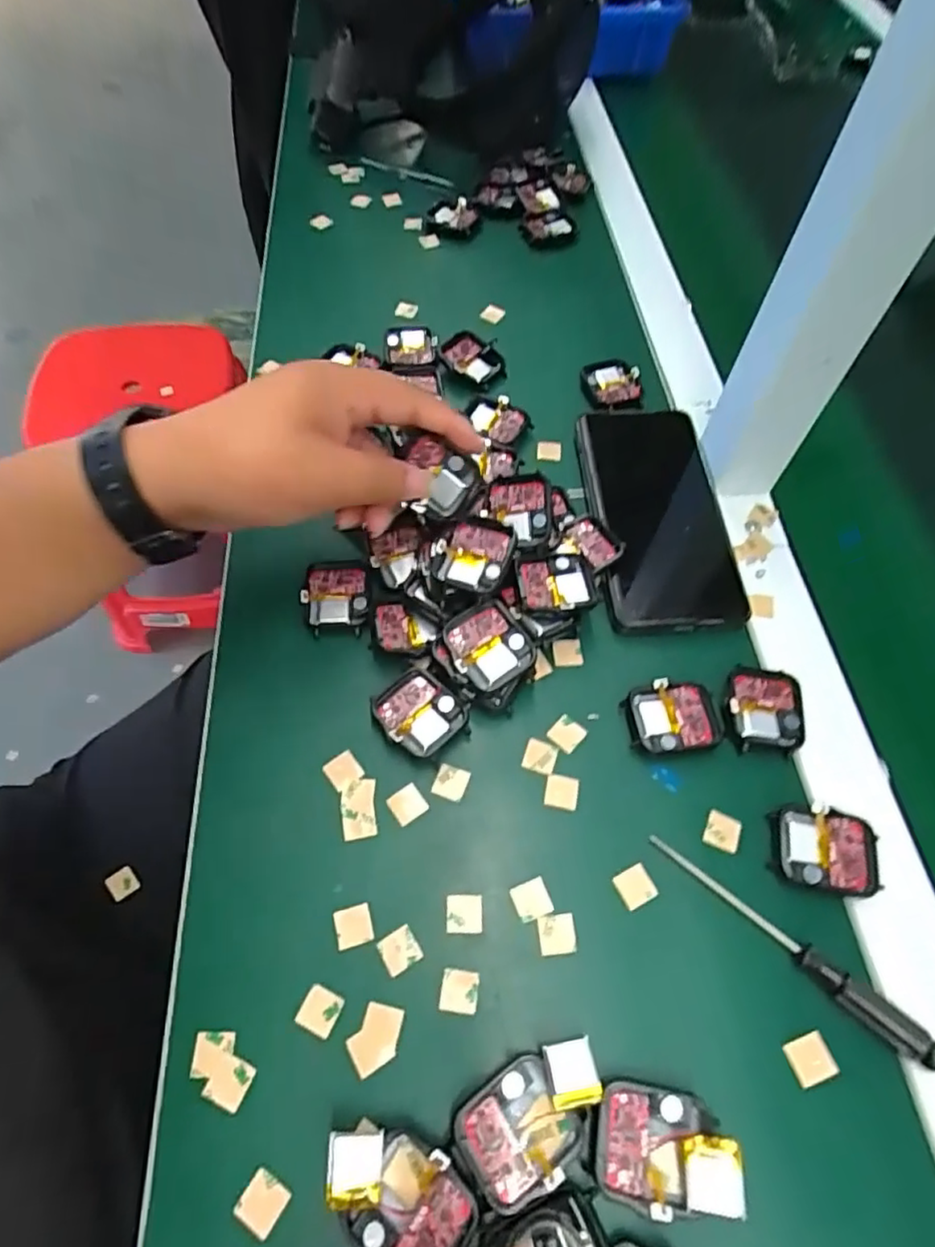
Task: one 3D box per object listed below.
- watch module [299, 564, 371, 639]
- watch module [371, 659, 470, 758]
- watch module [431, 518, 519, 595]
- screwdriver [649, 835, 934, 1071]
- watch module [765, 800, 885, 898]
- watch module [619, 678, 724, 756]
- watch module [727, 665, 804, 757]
[{"bbox_3d":[-0.073,-0.016,0.363,0.036,0.008,0.045,-5,59,-5],"label":"watch module"},{"bbox_3d":[-0.024,0.045,0.331,0.041,0.010,0.044,-38,67,-22],"label":"watch module"},{"bbox_3d":[0.005,-0.037,0.339,0.037,0.007,0.041,21,73,15],"label":"watch module"},{"bbox_3d":[0.137,0.137,0.279,0.129,0.017,0.012,38,65,19],"label":"screwdriver"},{"bbox_3d":[0.165,0.104,0.300,0.044,0.008,0.037,13,60,5],"label":"watch module"},{"bbox_3d":[0.106,0.048,0.332,0.048,0.007,0.036,-6,60,-6],"label":"watch module"},{"bbox_3d":[0.153,0.044,0.334,0.037,0.006,0.045,6,59,1],"label":"watch module"}]

